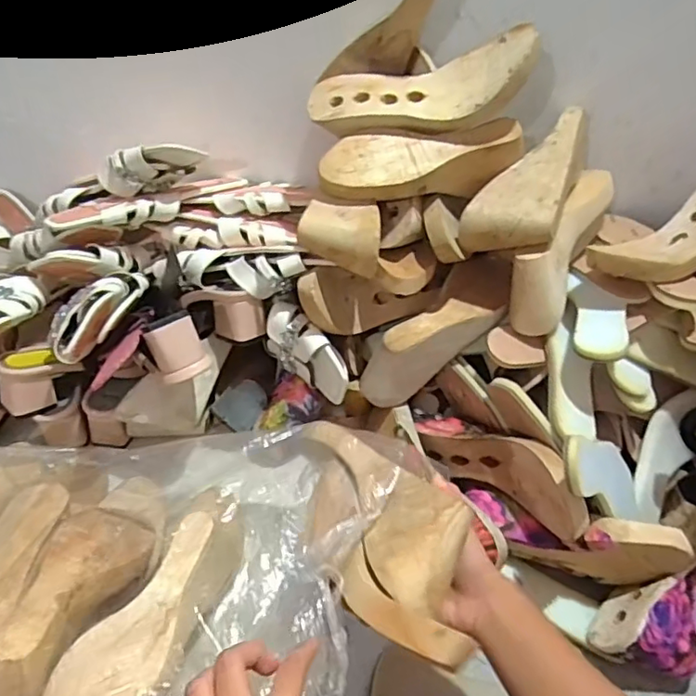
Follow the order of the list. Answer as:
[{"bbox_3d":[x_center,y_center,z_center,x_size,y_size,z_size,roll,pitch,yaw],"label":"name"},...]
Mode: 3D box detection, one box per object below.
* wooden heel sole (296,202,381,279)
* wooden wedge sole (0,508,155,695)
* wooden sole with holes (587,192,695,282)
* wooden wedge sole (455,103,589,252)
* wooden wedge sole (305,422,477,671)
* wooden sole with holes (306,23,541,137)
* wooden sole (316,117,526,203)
[{"bbox_3d":[-0.006,-0.120,0.599,0.089,0.044,0.074,11,44,6],"label":"wooden heel sole"},{"bbox_3d":[-0.229,0.207,0.469,0.078,0.074,0.210,9,27,5],"label":"wooden wedge sole"},{"bbox_3d":[0.363,-0.122,0.633,0.218,0.062,0.075,-31,53,-15],"label":"wooden sole with holes"},{"bbox_3d":[0.215,-0.176,0.631,0.087,0.064,0.214,35,76,27],"label":"wooden wedge sole"},{"bbox_3d":[0.025,0.137,0.447,0.105,0.053,0.239,-9,28,-14],"label":"wooden wedge sole"},{"bbox_3d":[0.075,-0.266,0.602,0.228,0.066,0.071,-5,42,16],"label":"wooden sole with holes"},{"bbox_3d":[0.079,-0.193,0.605,0.216,0.064,0.064,-2,45,-7],"label":"wooden sole"}]

